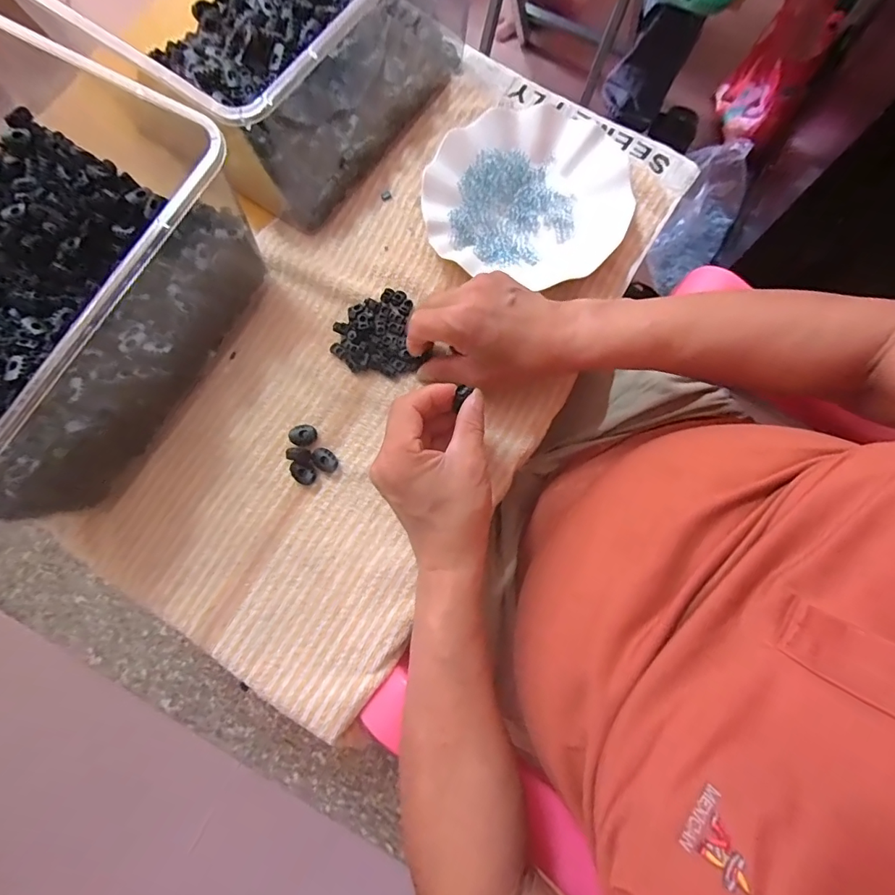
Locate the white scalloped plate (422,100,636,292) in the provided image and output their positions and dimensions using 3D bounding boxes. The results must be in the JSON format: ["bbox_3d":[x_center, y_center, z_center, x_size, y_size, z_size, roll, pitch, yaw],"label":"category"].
[{"bbox_3d":[0.073,-0.232,0.413,0.178,0.024,0.173,7,78,3],"label":"white scalloped plate"}]

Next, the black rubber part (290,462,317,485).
[{"bbox_3d":[-0.122,0.022,0.377,0.021,0.010,0.016,24,80,6],"label":"black rubber part"}]

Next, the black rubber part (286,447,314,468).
[{"bbox_3d":[-0.123,0.008,0.377,0.025,0.009,0.014,23,80,6],"label":"black rubber part"}]

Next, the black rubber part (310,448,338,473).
[{"bbox_3d":[-0.103,0.011,0.377,0.023,0.008,0.017,38,81,8],"label":"black rubber part"}]

